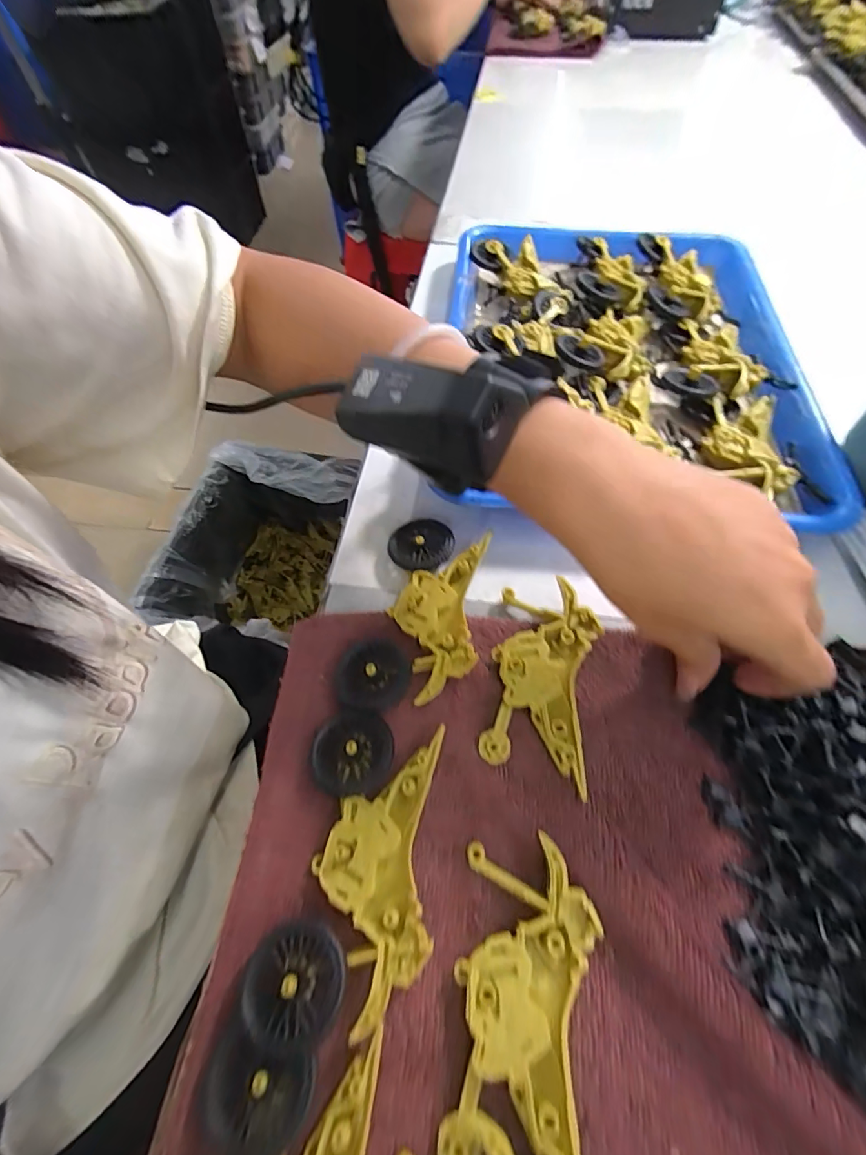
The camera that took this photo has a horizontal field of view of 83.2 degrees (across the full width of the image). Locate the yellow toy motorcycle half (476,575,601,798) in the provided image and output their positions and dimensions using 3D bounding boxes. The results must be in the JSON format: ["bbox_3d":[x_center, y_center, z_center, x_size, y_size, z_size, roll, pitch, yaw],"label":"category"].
[{"bbox_3d":[0.053,0.047,0.239,0.047,0.010,0.097,13,60,8],"label":"yellow toy motorcycle half"}]

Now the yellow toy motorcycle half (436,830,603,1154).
[{"bbox_3d":[0.033,0.151,0.177,0.048,0.006,0.101,8,59,5],"label":"yellow toy motorcycle half"}]

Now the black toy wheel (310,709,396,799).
[{"bbox_3d":[-0.037,0.080,0.223,0.037,0.006,0.037,0,59,1],"label":"black toy wheel"}]

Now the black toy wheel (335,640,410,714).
[{"bbox_3d":[-0.030,0.047,0.241,0.038,0.009,0.036,0,59,1],"label":"black toy wheel"}]

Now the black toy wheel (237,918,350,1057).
[{"bbox_3d":[-0.051,0.148,0.177,0.036,0.008,0.035,0,59,1],"label":"black toy wheel"}]

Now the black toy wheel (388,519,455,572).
[{"bbox_3d":[-0.007,-0.020,0.287,0.034,0.005,0.038,36,66,20],"label":"black toy wheel"}]

